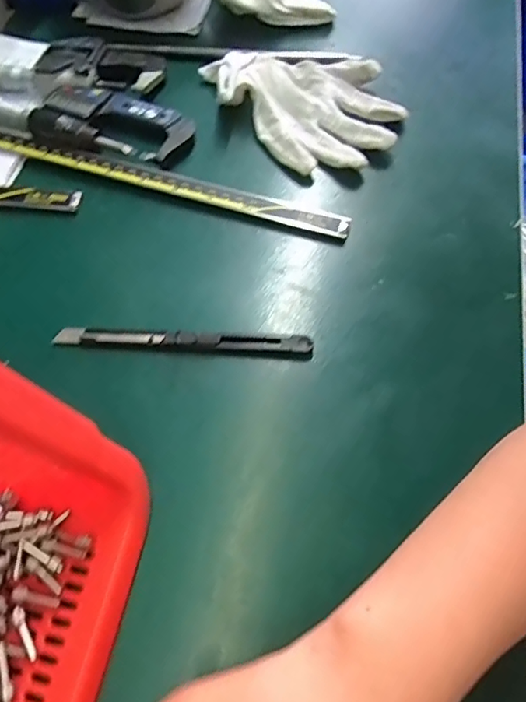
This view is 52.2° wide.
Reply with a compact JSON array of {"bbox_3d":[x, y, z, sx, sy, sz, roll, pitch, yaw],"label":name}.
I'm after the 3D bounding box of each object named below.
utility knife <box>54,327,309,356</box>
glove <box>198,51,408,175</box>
[{"bbox_3d":[-0.047,-0.006,0.319,0.149,0.014,0.012,4,61,1],"label":"utility knife"},{"bbox_3d":[0.031,-0.195,0.410,0.151,0.028,0.105,38,67,18],"label":"glove"}]

